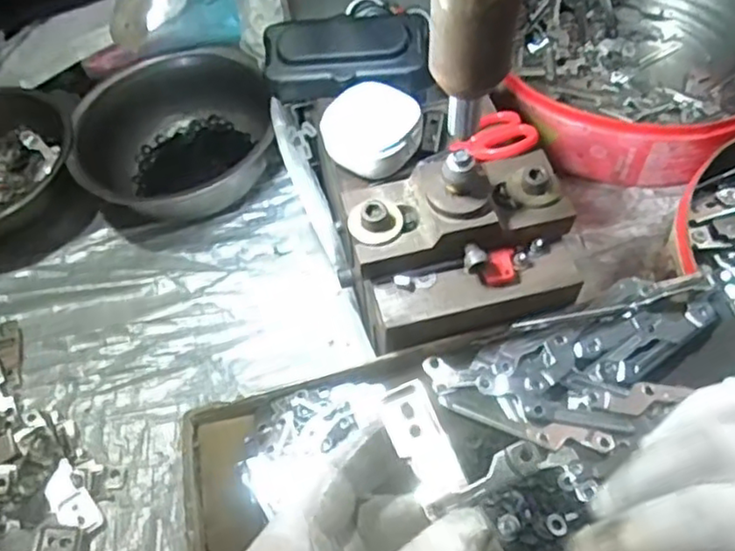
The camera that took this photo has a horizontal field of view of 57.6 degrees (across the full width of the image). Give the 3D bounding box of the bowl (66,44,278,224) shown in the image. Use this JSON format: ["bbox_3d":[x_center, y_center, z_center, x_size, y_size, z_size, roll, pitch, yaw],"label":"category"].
[{"bbox_3d":[-0.156,-0.118,0.538,0.138,0.061,0.150,-2,57,3],"label":"bowl"}]

